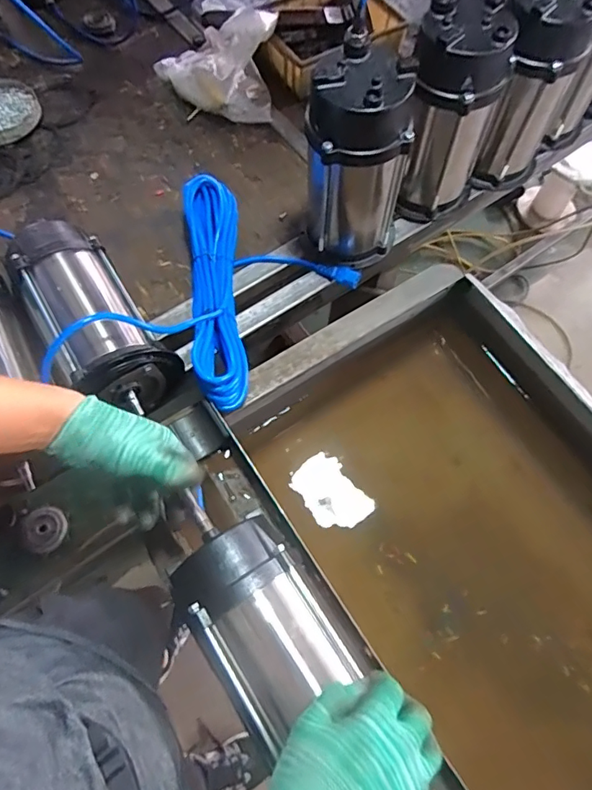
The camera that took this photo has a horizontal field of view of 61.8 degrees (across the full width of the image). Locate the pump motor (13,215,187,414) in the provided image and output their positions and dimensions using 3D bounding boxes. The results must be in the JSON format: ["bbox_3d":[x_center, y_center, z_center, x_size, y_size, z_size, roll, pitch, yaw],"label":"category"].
[{"bbox_3d":[-0.259,-0.094,0.622,0.120,0.120,0.251,-32,71,-14],"label":"pump motor"}]

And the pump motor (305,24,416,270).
[{"bbox_3d":[0.076,-0.284,0.644,0.127,0.262,0.111,16,68,5],"label":"pump motor"}]

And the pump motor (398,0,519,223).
[{"bbox_3d":[0.206,-0.371,0.678,0.126,0.254,0.105,21,68,7],"label":"pump motor"}]

